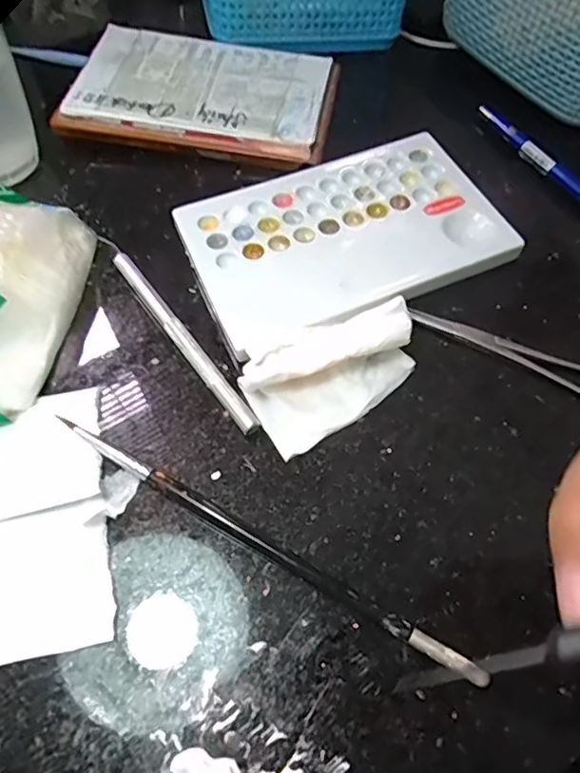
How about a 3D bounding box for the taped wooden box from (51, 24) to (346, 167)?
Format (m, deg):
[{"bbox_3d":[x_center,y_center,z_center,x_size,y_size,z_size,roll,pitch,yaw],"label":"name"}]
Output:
[{"bbox_3d":[-0.050,-0.177,0.328,0.149,0.016,0.095,11,64,4],"label":"taped wooden box"}]

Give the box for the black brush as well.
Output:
[{"bbox_3d":[-0.013,0.057,0.205,0.181,0.008,0.008,29,67,12],"label":"black brush"}]

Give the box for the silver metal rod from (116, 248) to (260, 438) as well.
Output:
[{"bbox_3d":[-0.050,-0.024,0.247,0.008,0.005,0.115,-33,69,-16],"label":"silver metal rod"}]

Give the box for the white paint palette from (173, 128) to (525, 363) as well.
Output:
[{"bbox_3d":[0.026,-0.081,0.275,0.153,0.006,0.102,-23,67,-12],"label":"white paint palette"}]

